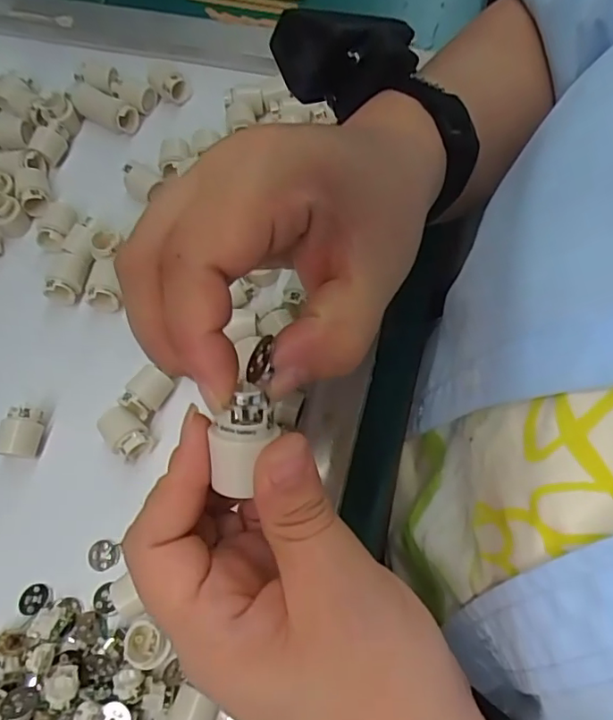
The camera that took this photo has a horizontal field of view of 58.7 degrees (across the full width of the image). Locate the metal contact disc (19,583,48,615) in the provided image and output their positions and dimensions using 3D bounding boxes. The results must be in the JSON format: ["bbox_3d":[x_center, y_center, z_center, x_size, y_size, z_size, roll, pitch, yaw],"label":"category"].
[{"bbox_3d":[-0.137,0.120,0.274,0.013,0.005,0.014,-10,66,-1],"label":"metal contact disc"}]

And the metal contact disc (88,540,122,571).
[{"bbox_3d":[-0.105,0.100,0.281,0.016,0.004,0.015,-1,66,3],"label":"metal contact disc"}]

